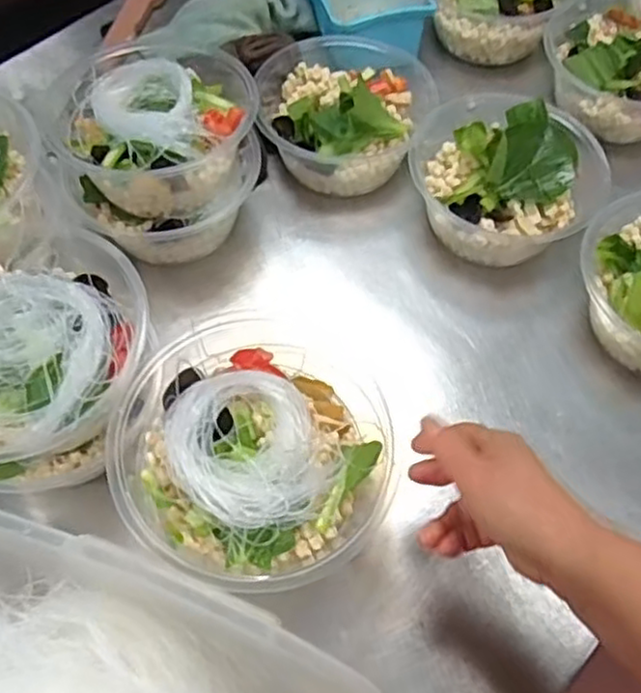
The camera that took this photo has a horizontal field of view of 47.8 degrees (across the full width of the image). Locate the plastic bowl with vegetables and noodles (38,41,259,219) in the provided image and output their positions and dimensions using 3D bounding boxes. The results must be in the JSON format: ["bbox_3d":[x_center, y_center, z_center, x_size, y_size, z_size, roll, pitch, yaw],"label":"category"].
[{"bbox_3d":[-0.135,-0.180,0.598,0.162,0.071,0.148,0,59,-1],"label":"plastic bowl with vegetables and noodles"}]

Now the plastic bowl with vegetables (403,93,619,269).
[{"bbox_3d":[0.163,-0.147,0.644,0.165,0.087,0.142,1,59,0],"label":"plastic bowl with vegetables"}]

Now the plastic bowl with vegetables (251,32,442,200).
[{"bbox_3d":[0.022,-0.227,0.697,0.160,0.080,0.159,0,59,-1],"label":"plastic bowl with vegetables"}]

